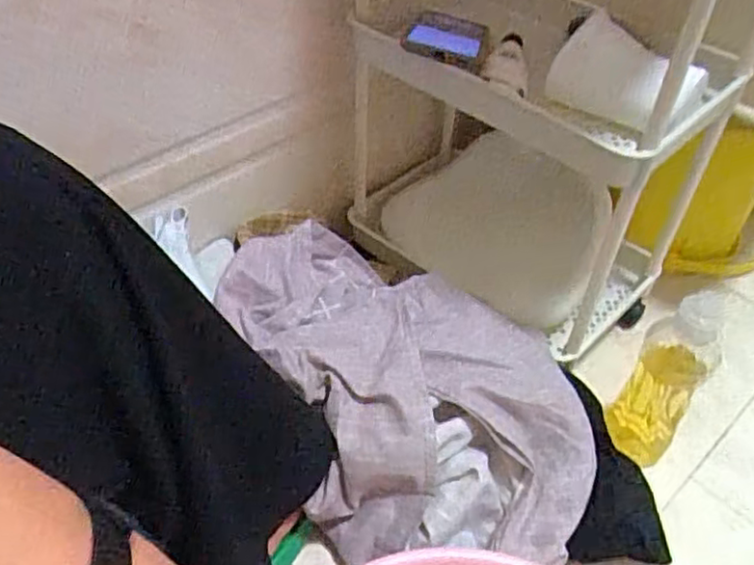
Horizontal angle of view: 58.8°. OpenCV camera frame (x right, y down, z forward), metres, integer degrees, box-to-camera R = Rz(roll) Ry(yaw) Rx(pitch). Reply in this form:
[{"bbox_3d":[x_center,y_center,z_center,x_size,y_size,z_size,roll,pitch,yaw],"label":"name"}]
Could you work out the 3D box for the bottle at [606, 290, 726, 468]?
[{"bbox_3d":[0.288,0.099,0.675,0.069,0.228,0.053,28,51,24],"label":"bottle"}]

